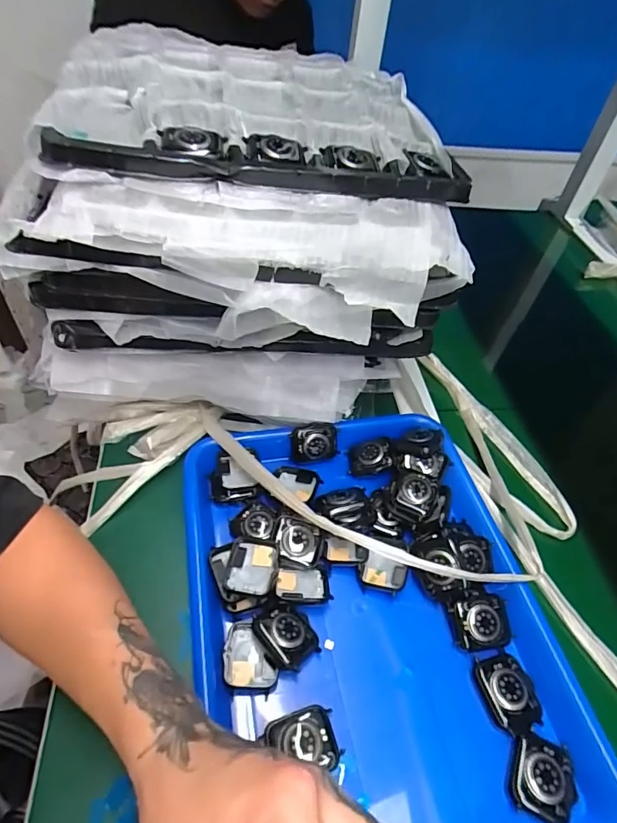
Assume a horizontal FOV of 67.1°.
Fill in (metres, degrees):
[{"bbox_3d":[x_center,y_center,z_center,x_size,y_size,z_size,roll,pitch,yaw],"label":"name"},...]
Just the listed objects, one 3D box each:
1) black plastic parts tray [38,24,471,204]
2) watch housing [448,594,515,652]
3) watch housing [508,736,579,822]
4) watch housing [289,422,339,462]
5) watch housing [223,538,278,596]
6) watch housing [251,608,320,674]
[{"bbox_3d":[-0.050,-0.289,0.431,0.310,0.039,0.323,-4,49,-10],"label":"black plastic parts tray"},{"bbox_3d":[0.130,0.159,0.353,0.043,0.010,0.039,-6,71,0],"label":"watch housing"},{"bbox_3d":[0.148,0.229,0.292,0.037,0.008,0.043,24,50,14],"label":"watch housing"},{"bbox_3d":[0.006,0.030,0.445,0.044,0.037,0.010,-4,24,-6],"label":"watch housing"},{"bbox_3d":[-0.044,0.120,0.355,0.036,0.013,0.040,9,48,2],"label":"watch housing"},{"bbox_3d":[-0.014,0.159,0.331,0.036,0.015,0.043,-26,56,-26],"label":"watch housing"}]

